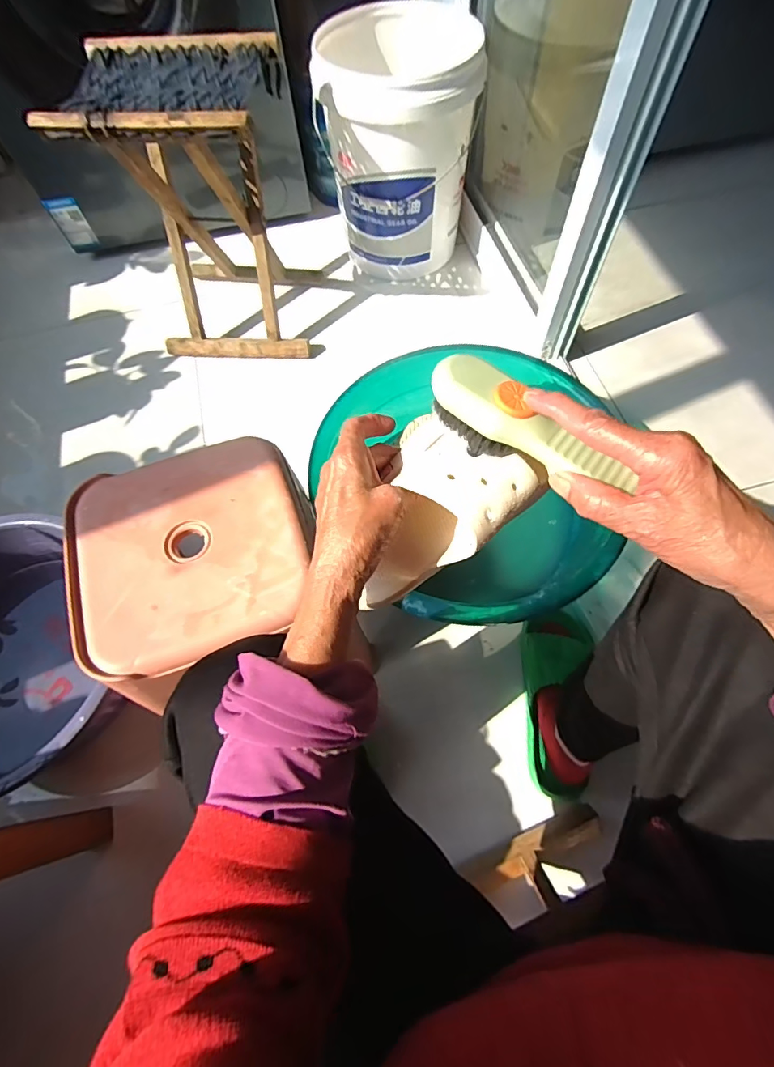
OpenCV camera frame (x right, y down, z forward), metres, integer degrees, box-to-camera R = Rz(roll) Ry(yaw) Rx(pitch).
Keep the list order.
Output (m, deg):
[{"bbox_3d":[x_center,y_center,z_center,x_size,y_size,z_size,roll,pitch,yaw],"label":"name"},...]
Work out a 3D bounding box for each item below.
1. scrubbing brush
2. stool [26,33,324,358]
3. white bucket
[{"bbox_3d":[0.083,-0.060,0.289,0.127,0.043,0.030,34,71,10],"label":"scrubbing brush"},{"bbox_3d":[-0.320,-0.582,0.873,0.303,0.418,0.260,5,65,5],"label":"stool"},{"bbox_3d":[0.022,-0.795,0.989,0.291,0.358,0.306,-1,65,2],"label":"white bucket"}]

